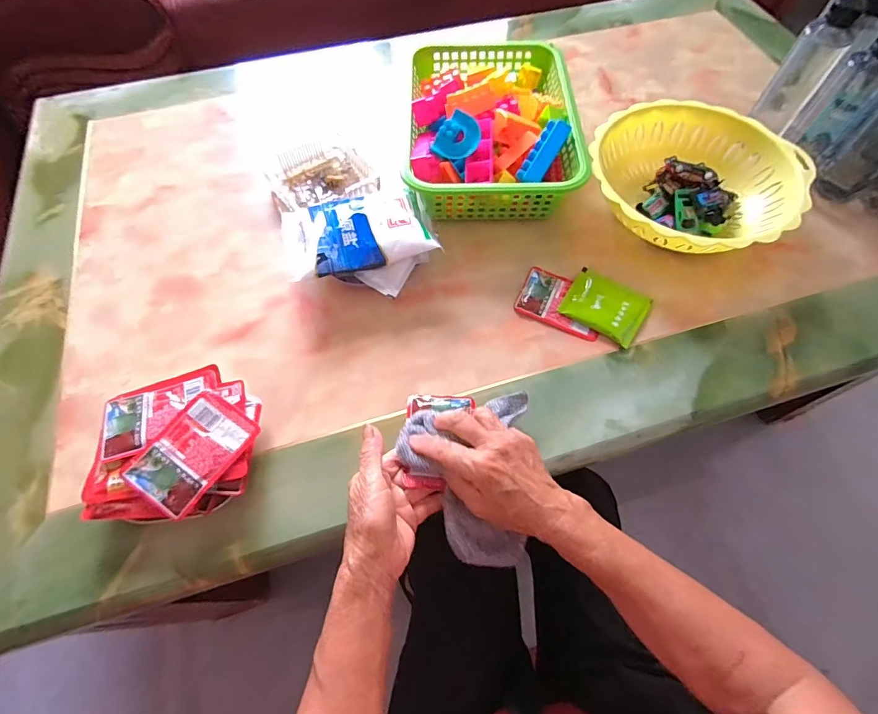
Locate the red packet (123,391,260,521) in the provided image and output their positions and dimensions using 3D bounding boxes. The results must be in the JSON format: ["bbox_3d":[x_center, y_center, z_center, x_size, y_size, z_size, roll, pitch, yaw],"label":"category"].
[{"bbox_3d":[-0.220,0.084,0.397,0.067,0.013,0.098,32,68,16],"label":"red packet"}]

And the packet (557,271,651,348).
[{"bbox_3d":[0.192,-0.061,0.509,0.086,0.009,0.074,33,68,16],"label":"packet"}]

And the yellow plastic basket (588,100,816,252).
[{"bbox_3d":[0.309,-0.217,0.547,0.238,0.063,0.229,0,63,1],"label":"yellow plastic basket"}]

